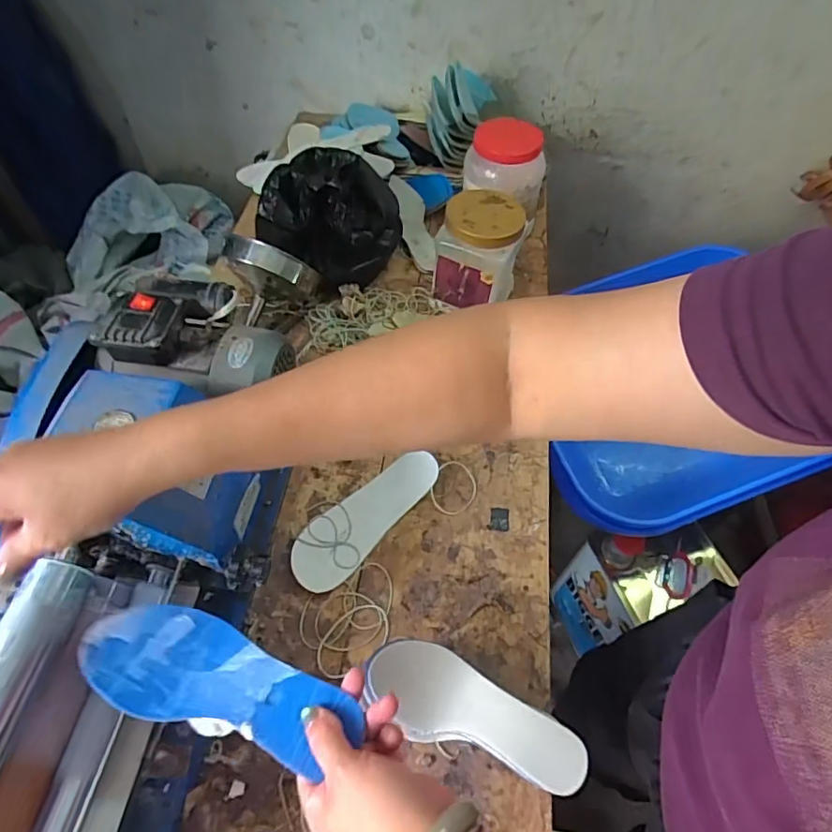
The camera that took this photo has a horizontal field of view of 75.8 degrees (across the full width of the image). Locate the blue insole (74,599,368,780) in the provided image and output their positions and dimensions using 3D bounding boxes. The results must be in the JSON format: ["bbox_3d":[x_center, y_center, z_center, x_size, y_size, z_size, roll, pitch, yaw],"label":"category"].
[{"bbox_3d":[-0.148,0.200,0.406,0.225,0.028,0.076,11,57,16],"label":"blue insole"}]

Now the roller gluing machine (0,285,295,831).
[{"bbox_3d":[-0.300,0.146,0.494,0.265,0.229,0.641,3,55,-1],"label":"roller gluing machine"}]

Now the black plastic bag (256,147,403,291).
[{"bbox_3d":[-0.148,-0.341,0.920,0.243,0.121,0.214,-6,56,-7],"label":"black plastic bag"}]

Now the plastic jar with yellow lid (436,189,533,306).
[{"bbox_3d":[0.103,-0.261,0.845,0.125,0.134,0.118,17,56,9],"label":"plastic jar with yellow lid"}]

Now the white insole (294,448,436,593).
[{"bbox_3d":[-0.065,0.126,0.694,0.075,0.011,0.231,38,61,17],"label":"white insole"}]

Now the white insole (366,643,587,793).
[{"bbox_3d":[0.054,0.278,0.493,0.206,0.029,0.075,25,58,14],"label":"white insole"}]

